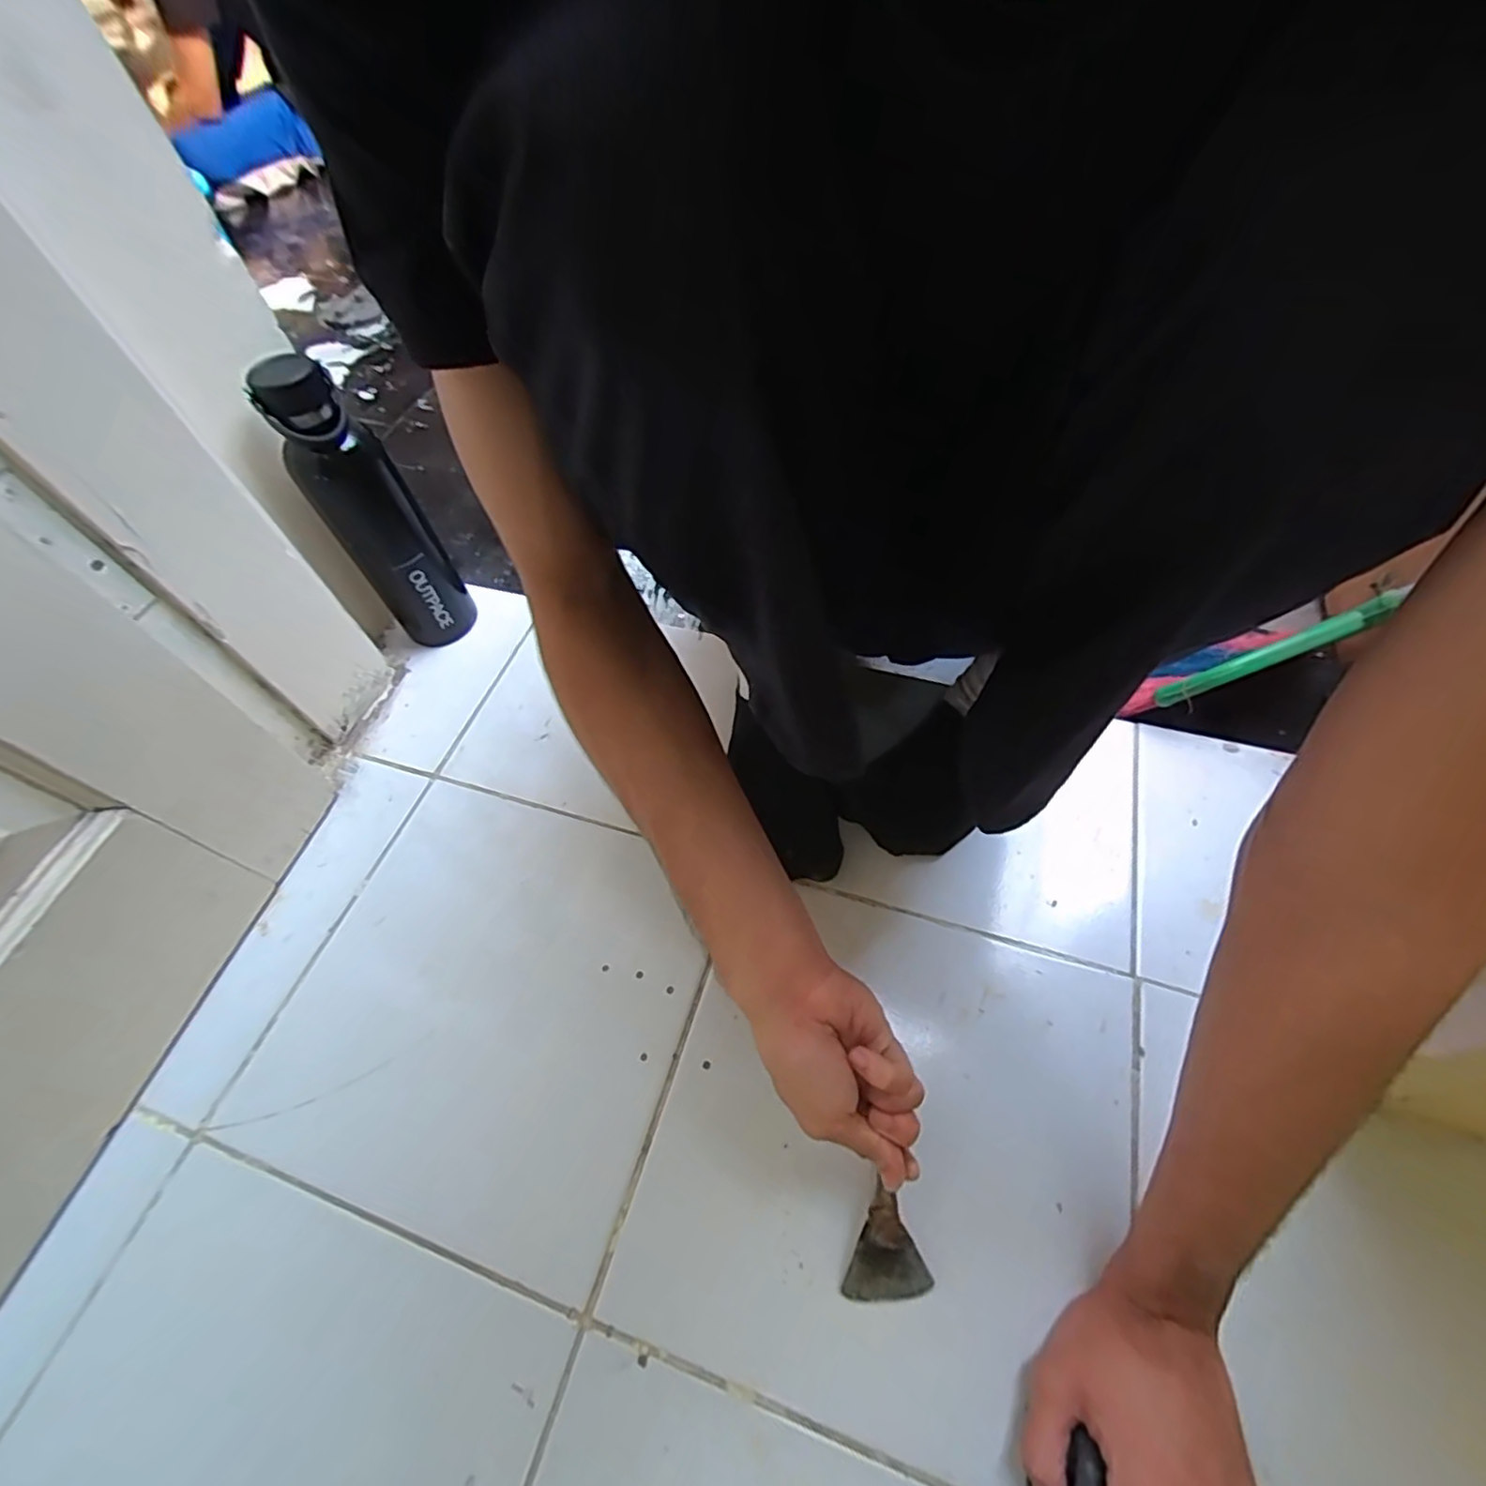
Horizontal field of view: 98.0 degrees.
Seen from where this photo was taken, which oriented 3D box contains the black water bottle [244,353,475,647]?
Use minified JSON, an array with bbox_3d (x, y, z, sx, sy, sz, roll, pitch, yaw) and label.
[{"bbox_3d":[-0.333,-0.199,0.587,0.073,0.265,0.074,-36,62,-18],"label":"black water bottle"}]

